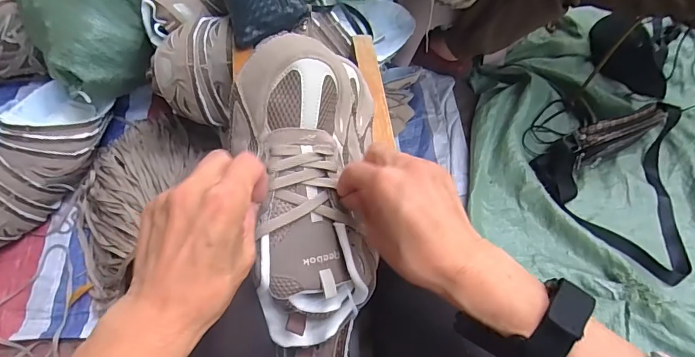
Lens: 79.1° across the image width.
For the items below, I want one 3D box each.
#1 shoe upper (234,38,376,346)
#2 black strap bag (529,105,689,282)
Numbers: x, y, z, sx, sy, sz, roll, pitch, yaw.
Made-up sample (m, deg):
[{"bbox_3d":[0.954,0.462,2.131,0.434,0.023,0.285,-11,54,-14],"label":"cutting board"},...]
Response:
[{"bbox_3d":[-0.033,0.015,0.362,0.116,0.077,0.250,-3,90,-4],"label":"shoe upper"},{"bbox_3d":[0.586,0.029,0.843,0.306,0.155,0.343,-14,63,-10],"label":"black strap bag"}]

